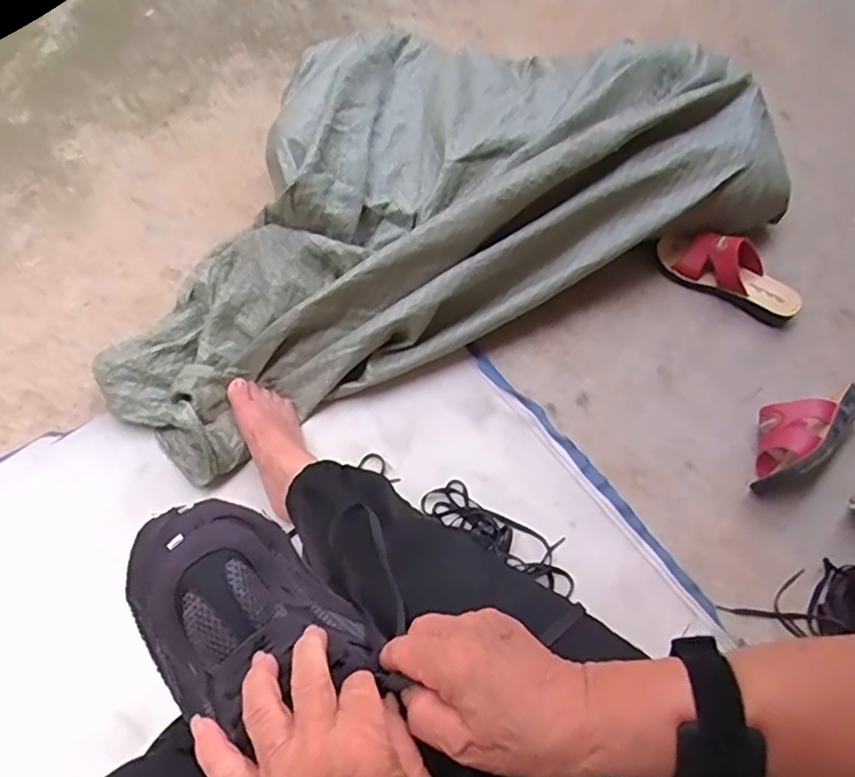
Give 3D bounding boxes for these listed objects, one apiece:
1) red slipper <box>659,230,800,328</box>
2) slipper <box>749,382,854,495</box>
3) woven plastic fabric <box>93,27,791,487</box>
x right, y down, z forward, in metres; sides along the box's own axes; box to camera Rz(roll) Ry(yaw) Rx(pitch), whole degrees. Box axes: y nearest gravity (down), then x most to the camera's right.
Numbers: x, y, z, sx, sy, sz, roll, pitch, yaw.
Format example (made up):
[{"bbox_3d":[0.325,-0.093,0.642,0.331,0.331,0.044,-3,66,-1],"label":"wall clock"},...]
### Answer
[{"bbox_3d":[0.483,-0.188,0.991,0.234,0.074,0.081,27,63,12],"label":"red slipper"},{"bbox_3d":[0.511,0.057,0.857,0.214,0.085,0.093,-32,67,-19],"label":"slipper"},{"bbox_3d":[0.009,-0.314,0.974,1.102,0.209,0.527,-26,70,-16],"label":"woven plastic fabric"}]

